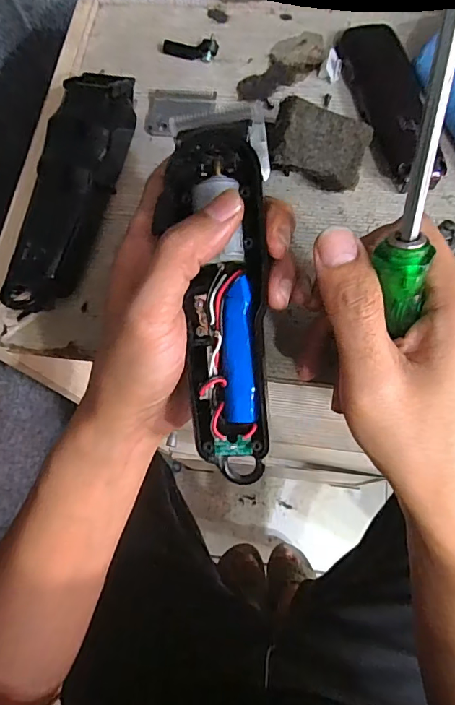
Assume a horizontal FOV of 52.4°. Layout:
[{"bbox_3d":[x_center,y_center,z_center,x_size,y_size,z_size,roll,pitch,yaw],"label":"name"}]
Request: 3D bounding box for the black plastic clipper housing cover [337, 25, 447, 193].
[{"bbox_3d":[0.110,-0.174,0.316,0.040,0.017,0.141,-11,70,-1],"label":"black plastic clipper housing cover"}]

